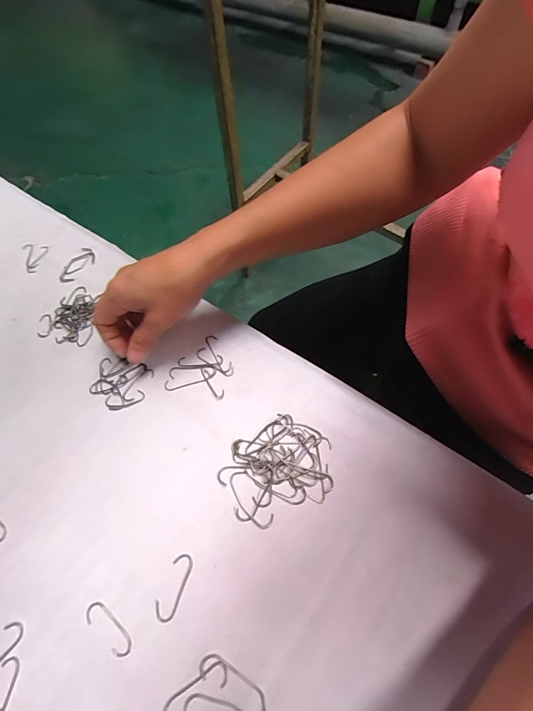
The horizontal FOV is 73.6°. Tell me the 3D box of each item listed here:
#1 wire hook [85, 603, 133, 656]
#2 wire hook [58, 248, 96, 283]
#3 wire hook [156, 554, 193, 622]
[{"bbox_3d":[-0.111,0.192,0.251,0.042,0.004,0.015,31,69,17],"label":"wire hook"},{"bbox_3d":[-0.213,-0.101,0.400,0.023,0.004,0.048,29,68,16],"label":"wire hook"},{"bbox_3d":[-0.068,0.169,0.260,0.016,0.004,0.043,18,65,11],"label":"wire hook"}]

